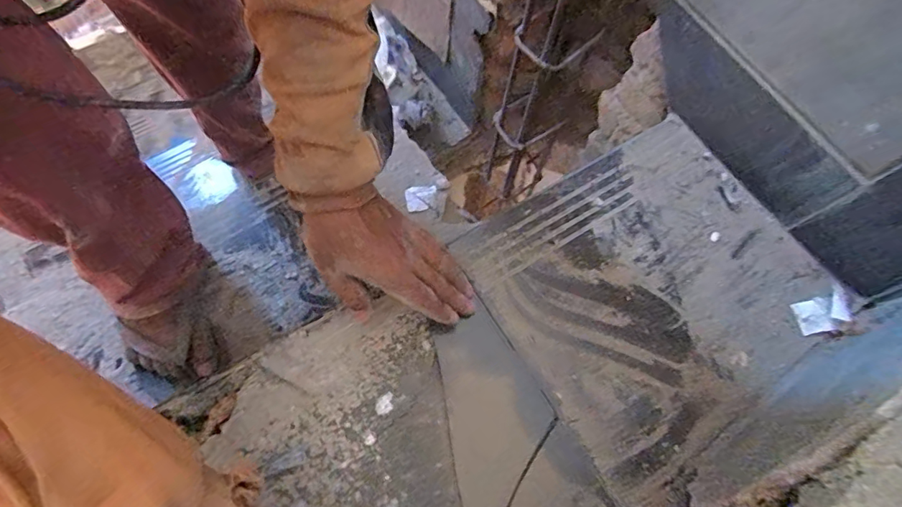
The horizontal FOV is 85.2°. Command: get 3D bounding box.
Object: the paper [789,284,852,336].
[{"bbox_3d":[0.347,0.052,0.452,0.055,0.011,0.032,-19,70,-10],"label":"paper"}]

